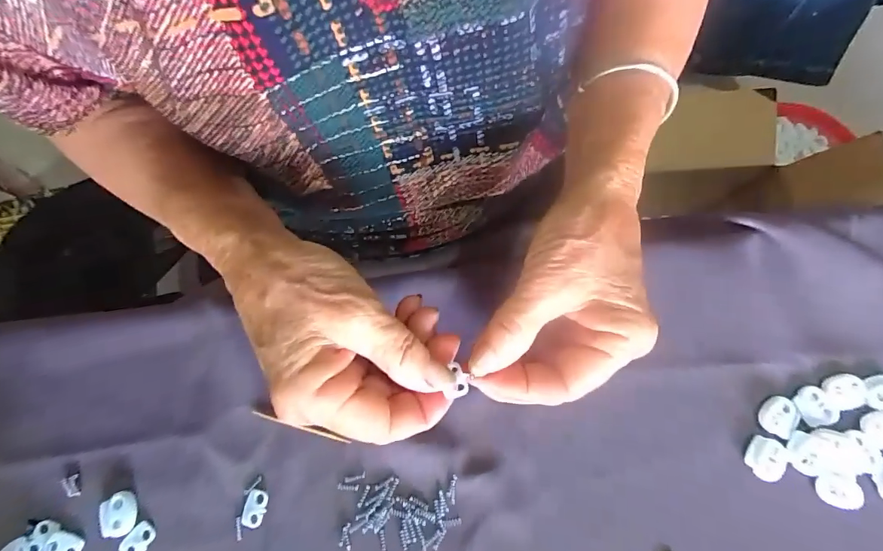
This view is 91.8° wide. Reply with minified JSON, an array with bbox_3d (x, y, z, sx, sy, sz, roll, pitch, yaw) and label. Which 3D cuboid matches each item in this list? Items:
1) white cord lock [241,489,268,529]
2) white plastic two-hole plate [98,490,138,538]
[{"bbox_3d":[-0.104,0.129,0.236,0.012,0.004,0.019,14,73,7],"label":"white cord lock"},{"bbox_3d":[-0.179,0.132,0.236,0.018,0.006,0.021,-24,72,-5],"label":"white plastic two-hole plate"}]

